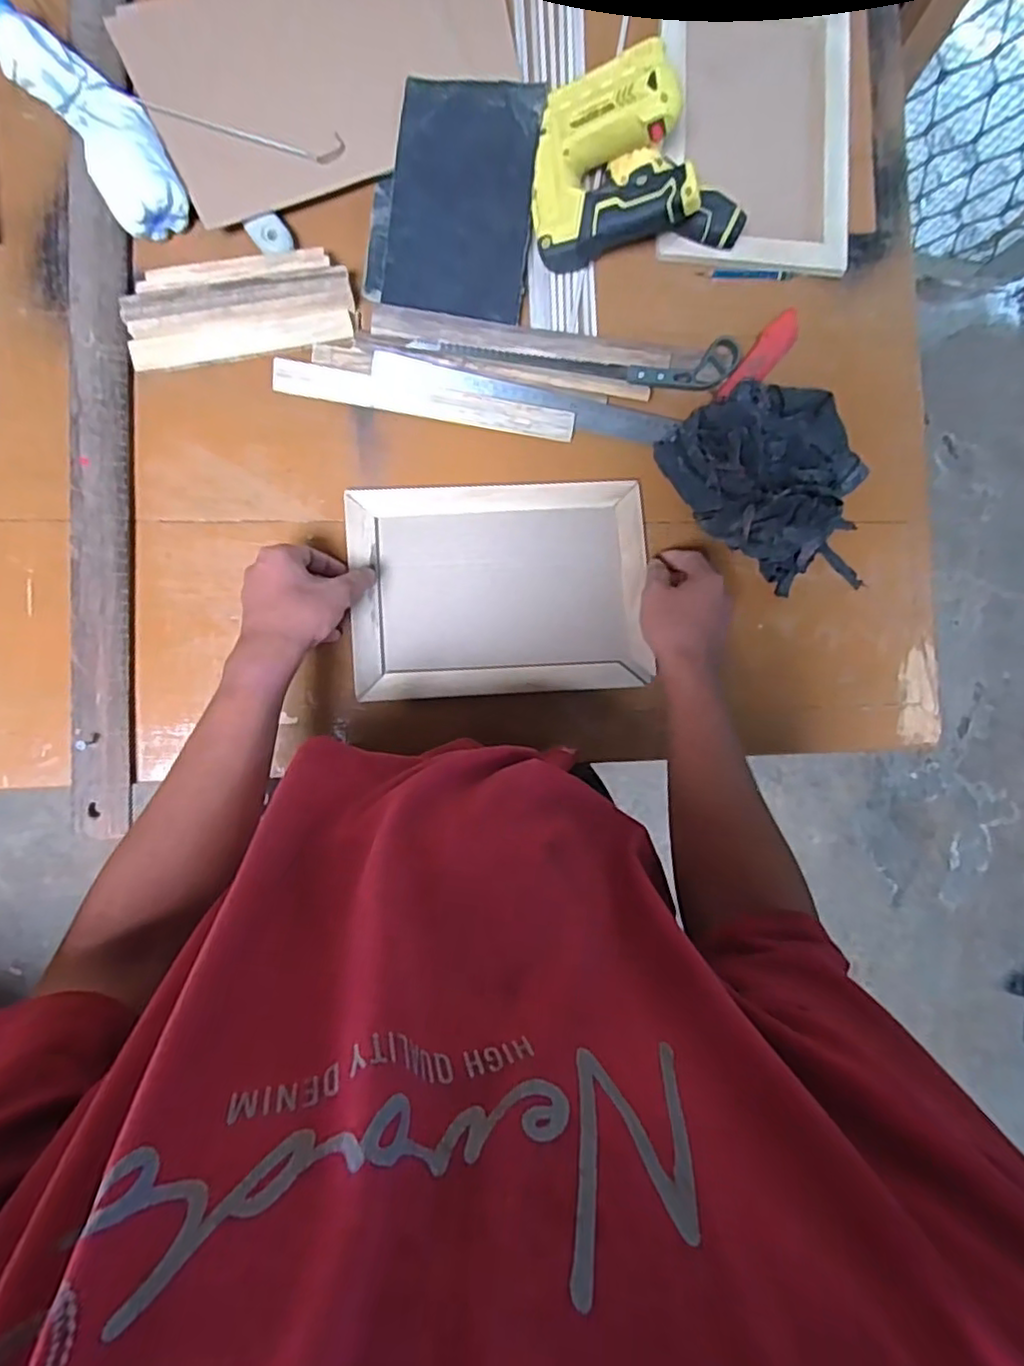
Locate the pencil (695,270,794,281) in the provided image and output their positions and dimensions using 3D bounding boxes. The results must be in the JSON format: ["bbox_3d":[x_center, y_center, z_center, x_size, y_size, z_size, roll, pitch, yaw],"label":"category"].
[{"bbox_3d":[0.249,-0.434,0.684,0.105,0.012,0.007,-2,91,-7],"label":"pencil"}]

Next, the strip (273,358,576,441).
[{"bbox_3d":[-0.083,-0.279,0.634,0.288,0.014,0.031,7,90,-7],"label":"strip"}]

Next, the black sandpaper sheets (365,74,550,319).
[{"bbox_3d":[-0.057,-0.474,0.627,0.152,0.018,0.207,7,100,-3],"label":"black sandpaper sheets"}]

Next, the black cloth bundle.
[{"bbox_3d":[0.284,-0.199,0.648,0.173,0.059,0.235,-37,95,-5],"label":"black cloth bundle"}]

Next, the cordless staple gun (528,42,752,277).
[{"bbox_3d":[0.114,-0.498,0.609,0.198,0.086,0.155,-14,93,-6],"label":"cordless staple gun"}]

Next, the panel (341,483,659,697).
[{"bbox_3d":[-0.011,-0.093,0.648,0.290,0.025,0.206,-3,91,-7],"label":"panel"}]

